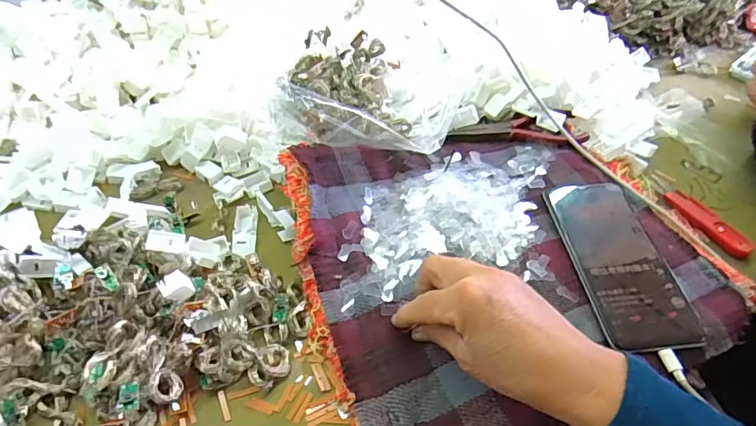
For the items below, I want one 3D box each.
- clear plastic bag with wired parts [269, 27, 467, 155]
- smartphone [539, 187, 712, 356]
[{"bbox_3d":[-0.007,-0.128,0.504,0.185,0.049,0.131,6,48,3],"label":"clear plastic bag with wired parts"},{"bbox_3d":[0.198,0.037,0.405,0.073,0.013,0.159,-3,48,-6],"label":"smartphone"}]

